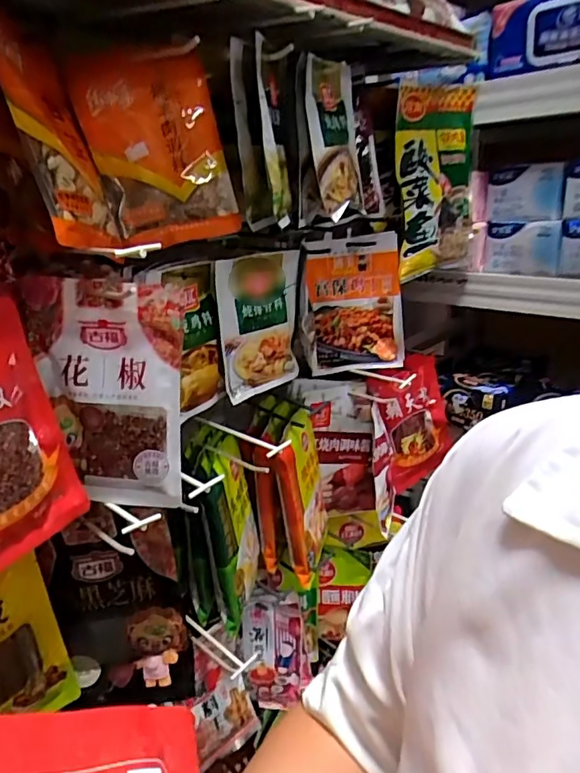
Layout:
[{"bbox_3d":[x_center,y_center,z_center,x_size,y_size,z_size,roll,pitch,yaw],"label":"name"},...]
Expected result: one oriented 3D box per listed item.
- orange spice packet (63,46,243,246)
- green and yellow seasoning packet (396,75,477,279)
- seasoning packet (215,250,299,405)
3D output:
[{"bbox_3d":[-0.130,-0.234,0.526,0.129,0.182,0.042,-15,22,-9],"label":"orange spice packet"},{"bbox_3d":[0.227,-0.318,0.826,0.034,0.265,0.181,15,27,41],"label":"green and yellow seasoning packet"},{"bbox_3d":[-0.034,-0.078,0.660,0.017,0.165,0.122,15,27,42],"label":"seasoning packet"}]

